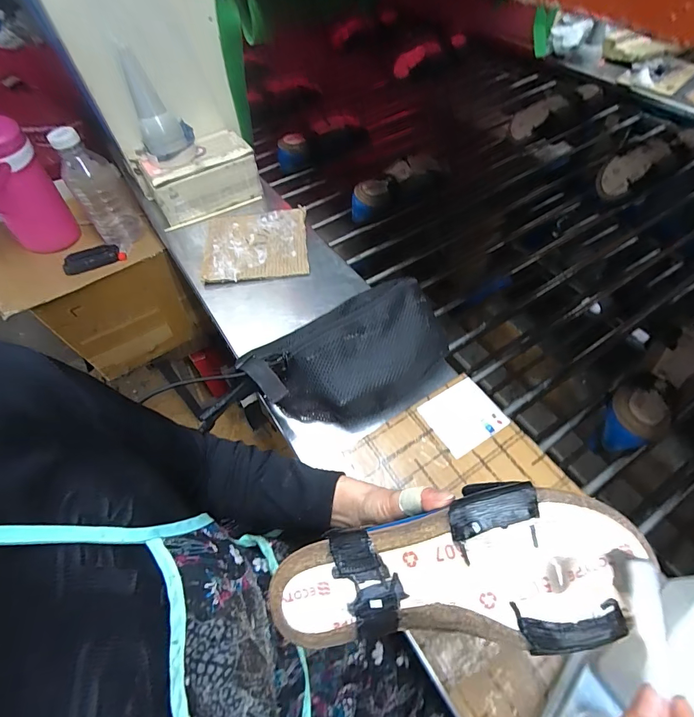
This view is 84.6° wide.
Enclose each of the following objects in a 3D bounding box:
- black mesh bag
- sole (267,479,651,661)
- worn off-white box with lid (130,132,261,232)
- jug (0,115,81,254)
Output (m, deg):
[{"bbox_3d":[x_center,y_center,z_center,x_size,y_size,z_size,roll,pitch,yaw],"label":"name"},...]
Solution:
[{"bbox_3d":[0.010,0.005,0.471,0.235,0.088,0.121,-25,58,-14],"label":"black mesh bag"},{"bbox_3d":[0.065,0.144,0.260,0.239,0.048,0.087,-16,77,14],"label":"sole"},{"bbox_3d":[-0.283,-0.347,0.726,0.207,0.085,0.123,-24,58,-14],"label":"worn off-white box with lid"},{"bbox_3d":[-0.660,-0.327,0.757,0.147,0.245,0.150,38,65,25],"label":"jug"}]

